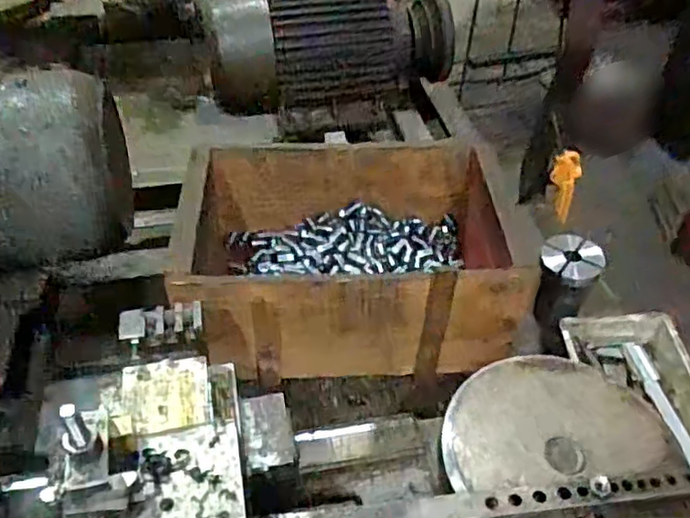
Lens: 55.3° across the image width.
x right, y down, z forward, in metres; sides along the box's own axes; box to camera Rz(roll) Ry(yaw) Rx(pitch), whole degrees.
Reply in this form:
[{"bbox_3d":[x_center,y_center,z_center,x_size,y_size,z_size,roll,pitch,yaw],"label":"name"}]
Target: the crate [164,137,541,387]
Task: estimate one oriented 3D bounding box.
[{"bbox_3d":[0.008,-0.010,0.752,0.351,0.142,0.259,-1,43,-2],"label":"crate"}]

